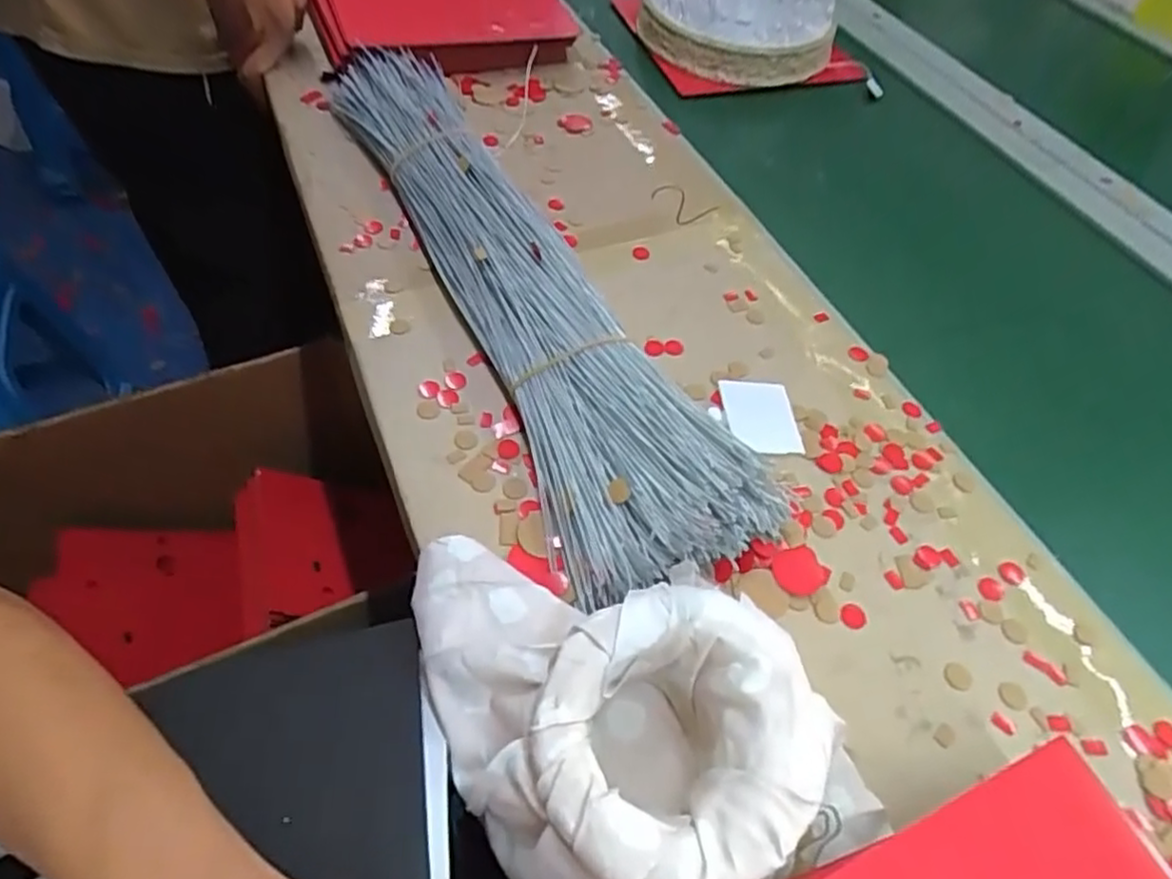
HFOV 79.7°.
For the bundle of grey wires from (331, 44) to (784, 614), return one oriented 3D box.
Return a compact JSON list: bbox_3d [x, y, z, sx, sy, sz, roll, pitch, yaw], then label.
[{"bbox_3d":[-0.068,-0.132,0.489,0.117,0.043,0.534,-21,59,-19],"label":"bundle of grey wires"}]

